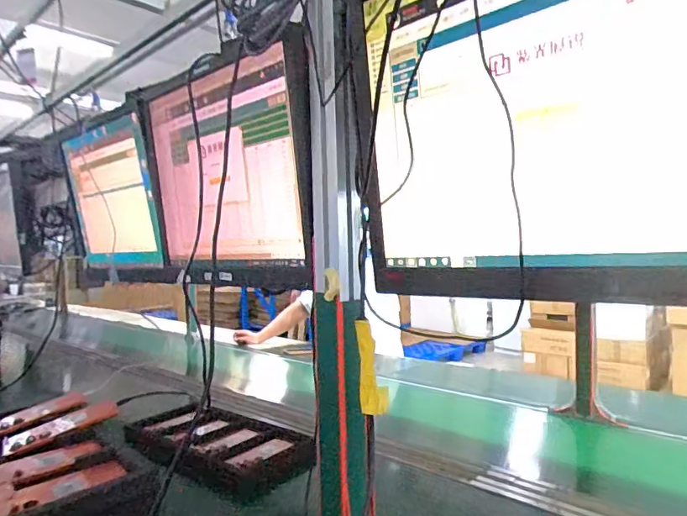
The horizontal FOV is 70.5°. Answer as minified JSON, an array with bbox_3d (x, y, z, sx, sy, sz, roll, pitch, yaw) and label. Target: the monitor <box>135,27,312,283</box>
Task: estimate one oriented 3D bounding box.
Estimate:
[{"bbox_3d":[-0.191,-0.120,0.722,0.082,0.308,0.402,-4,3,-39],"label":"monitor"}]

